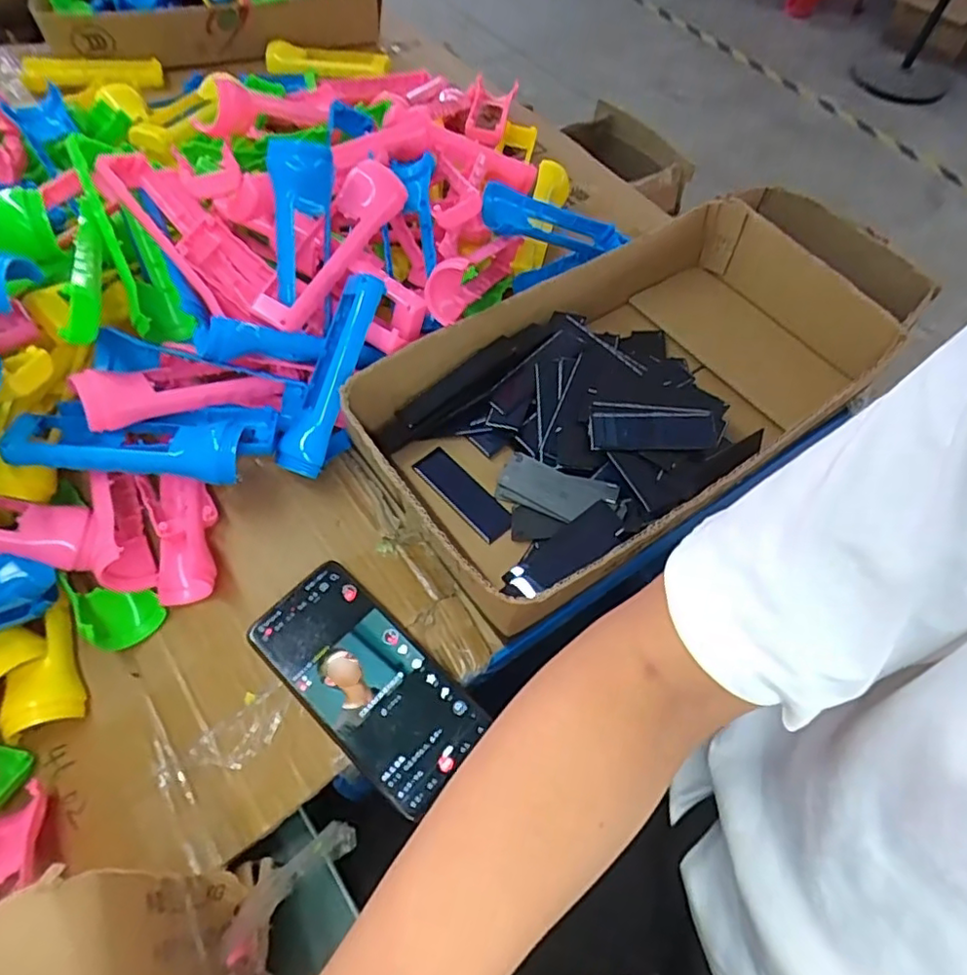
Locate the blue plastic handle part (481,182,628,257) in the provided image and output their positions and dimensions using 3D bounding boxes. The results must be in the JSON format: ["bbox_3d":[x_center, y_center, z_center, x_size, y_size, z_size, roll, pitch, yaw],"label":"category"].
[{"bbox_3d":[0.074,-0.239,0.578,0.165,0.029,0.044,-5,55,-37],"label":"blue plastic handle part"}]

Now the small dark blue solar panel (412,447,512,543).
[{"bbox_3d":[-0.016,0.004,0.481,0.029,0.006,0.091,-36,66,-22],"label":"small dark blue solar panel"}]

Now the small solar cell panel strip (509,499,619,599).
[{"bbox_3d":[0.057,0.044,0.438,0.085,0.009,0.031,-38,65,4],"label":"small solar cell panel strip"}]

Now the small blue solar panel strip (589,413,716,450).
[{"bbox_3d":[0.125,-0.042,0.462,0.089,0.010,0.028,2,58,-1],"label":"small blue solar panel strip"}]

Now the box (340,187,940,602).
[{"bbox_3d":[0.118,-0.076,0.521,0.418,0.111,0.217,-33,65,-21],"label":"box"}]

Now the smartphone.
[{"bbox_3d":[-0.075,0.122,0.405,0.158,0.011,0.078,40,69,16],"label":"smartphone"}]

